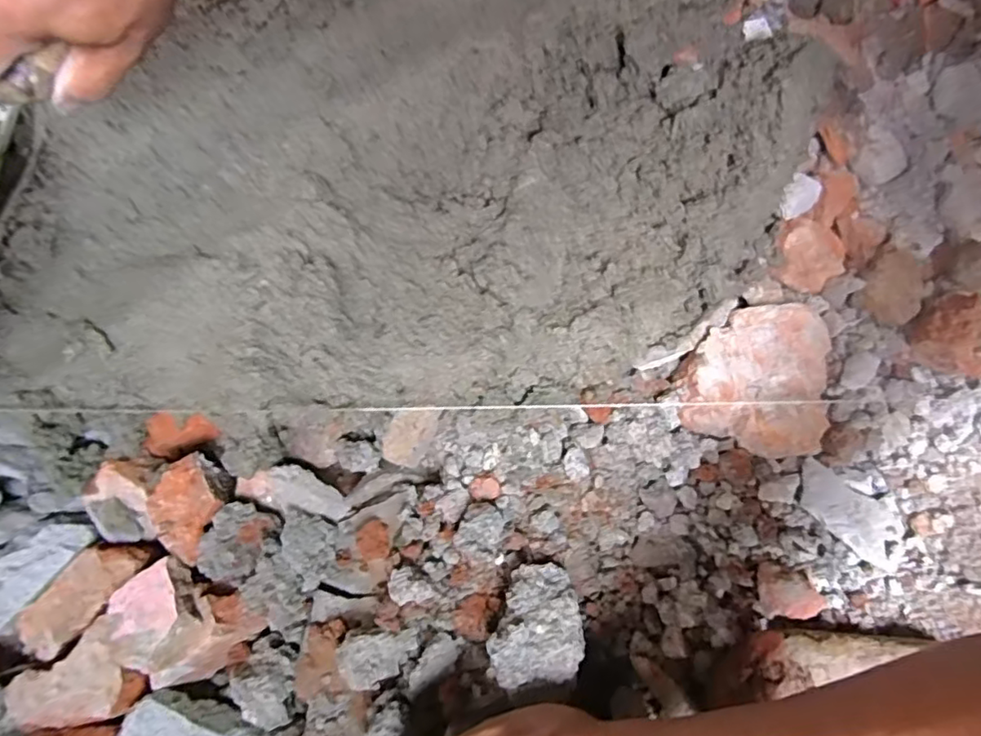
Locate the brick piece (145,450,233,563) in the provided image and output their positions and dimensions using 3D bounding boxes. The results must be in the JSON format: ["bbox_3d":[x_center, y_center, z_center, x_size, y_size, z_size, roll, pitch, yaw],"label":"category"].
[{"bbox_3d":[-0.182,0.085,0.353,0.047,0.023,0.049,38,77,13],"label":"brick piece"}]

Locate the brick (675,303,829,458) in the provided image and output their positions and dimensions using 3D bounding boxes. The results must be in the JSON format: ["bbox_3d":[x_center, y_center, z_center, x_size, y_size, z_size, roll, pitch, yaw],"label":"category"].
[{"bbox_3d":[0.161,0.005,0.357,0.081,0.027,0.089,7,72,5],"label":"brick"}]

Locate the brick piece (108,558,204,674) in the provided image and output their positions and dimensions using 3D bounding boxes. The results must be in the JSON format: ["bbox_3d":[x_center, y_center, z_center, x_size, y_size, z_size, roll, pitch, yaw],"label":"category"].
[{"bbox_3d":[-0.188,0.139,0.319,0.046,0.018,0.052,-31,73,-8],"label":"brick piece"}]

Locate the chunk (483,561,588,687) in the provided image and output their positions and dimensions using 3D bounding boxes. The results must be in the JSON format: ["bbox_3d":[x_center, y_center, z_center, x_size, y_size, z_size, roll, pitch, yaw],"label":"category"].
[{"bbox_3d":[0.024,0.137,0.314,0.048,0.037,0.055,-4,72,1],"label":"chunk"}]

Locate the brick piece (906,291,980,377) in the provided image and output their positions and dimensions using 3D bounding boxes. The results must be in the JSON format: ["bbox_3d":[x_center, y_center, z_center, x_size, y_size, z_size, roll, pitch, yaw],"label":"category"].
[{"bbox_3d":[0.297,-0.020,0.356,0.053,0.026,0.056,-1,72,2],"label":"brick piece"}]

